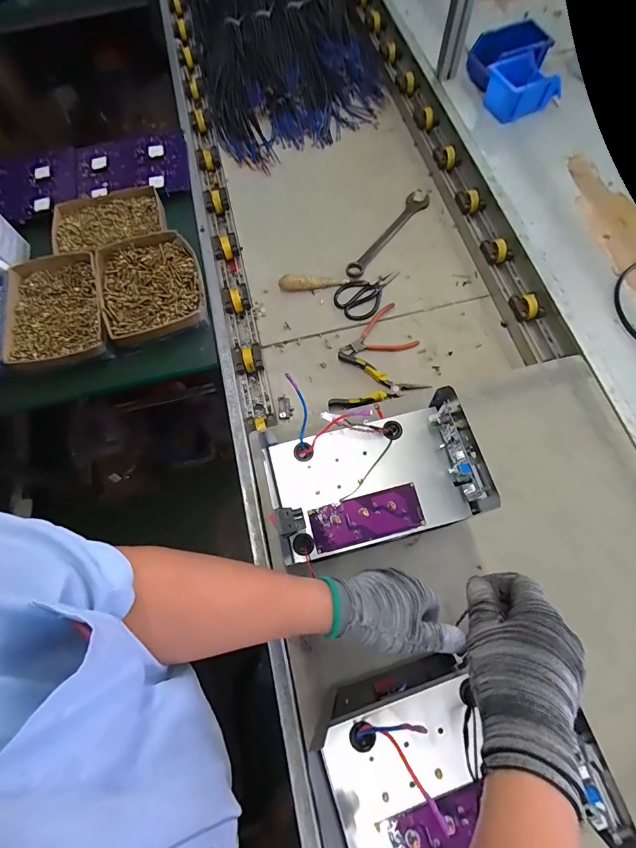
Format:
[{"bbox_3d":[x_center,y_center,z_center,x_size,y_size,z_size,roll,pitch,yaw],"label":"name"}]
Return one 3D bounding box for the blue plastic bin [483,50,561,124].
[{"bbox_3d":[0.466,-0.775,0.885,0.142,0.076,0.114,-18,68,-7],"label":"blue plastic bin"}]

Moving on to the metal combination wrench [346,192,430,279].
[{"bbox_3d":[0.160,-0.438,0.876,0.049,0.007,0.302,36,75,14],"label":"metal combination wrench"}]

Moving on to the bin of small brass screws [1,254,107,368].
[{"bbox_3d":[-0.475,-0.195,0.691,0.172,0.062,0.226,-16,70,-4],"label":"bin of small brass screws"}]

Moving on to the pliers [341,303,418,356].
[{"bbox_3d":[0.117,-0.173,0.771,0.146,0.009,0.103,-29,71,-8],"label":"pliers"}]

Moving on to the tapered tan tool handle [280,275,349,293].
[{"bbox_3d":[-0.007,-0.305,0.818,0.148,0.031,0.025,-9,69,-1],"label":"tapered tan tool handle"}]

